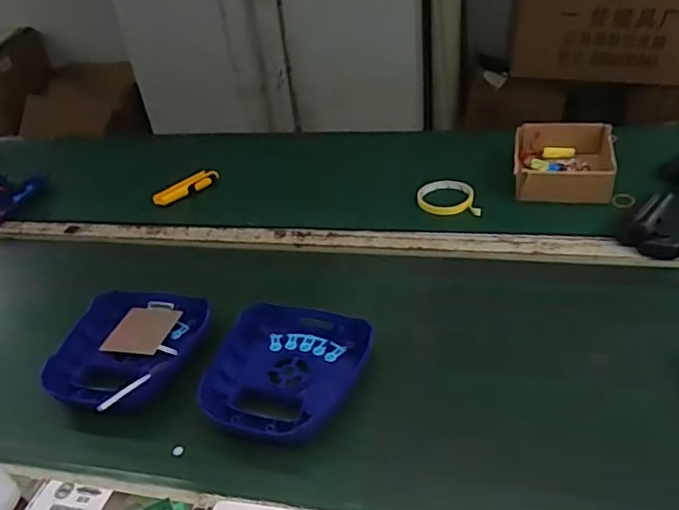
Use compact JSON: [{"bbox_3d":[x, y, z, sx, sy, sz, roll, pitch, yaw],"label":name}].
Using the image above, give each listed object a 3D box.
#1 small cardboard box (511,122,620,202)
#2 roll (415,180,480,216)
[{"bbox_3d":[0.354,-0.147,0.933,0.152,0.051,0.172,4,36,16],"label":"small cardboard box"},{"bbox_3d":[0.175,-0.090,0.943,0.099,0.019,0.099,-5,34,3],"label":"roll"}]

